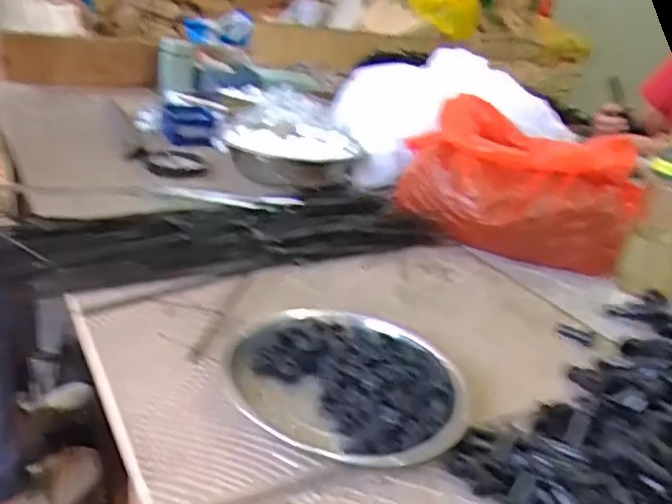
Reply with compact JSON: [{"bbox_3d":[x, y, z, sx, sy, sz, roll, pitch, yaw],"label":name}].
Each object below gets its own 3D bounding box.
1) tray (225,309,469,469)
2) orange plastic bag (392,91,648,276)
[{"bbox_3d":[0.010,0.095,0.502,0.186,0.019,0.166,18,27,22],"label":"tray"},{"bbox_3d":[0.249,-0.091,0.866,0.306,0.148,0.233,6,23,-7],"label":"orange plastic bag"}]

